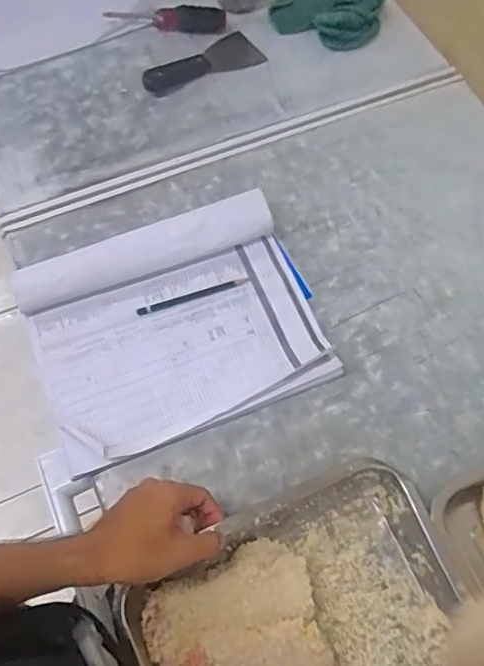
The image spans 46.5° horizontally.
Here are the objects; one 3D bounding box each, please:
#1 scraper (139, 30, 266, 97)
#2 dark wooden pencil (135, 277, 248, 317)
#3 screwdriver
[{"bbox_3d":[-0.056,-0.378,0.797,0.174,0.015,0.060,-29,69,-17],"label":"scraper"},{"bbox_3d":[-0.055,-0.041,0.632,0.128,0.004,0.010,-17,66,-12],"label":"dark wooden pencil"},{"bbox_3d":[-0.109,-0.462,0.827,0.172,0.038,0.031,3,64,-2],"label":"screwdriver"}]

